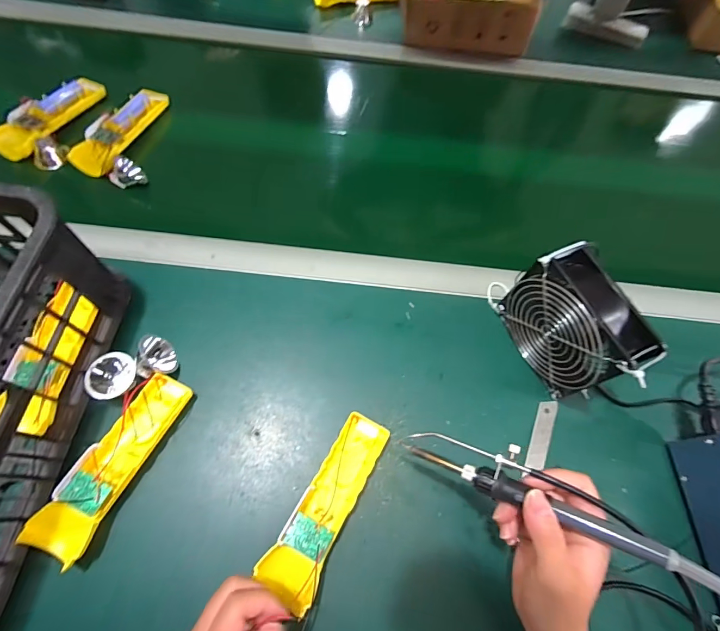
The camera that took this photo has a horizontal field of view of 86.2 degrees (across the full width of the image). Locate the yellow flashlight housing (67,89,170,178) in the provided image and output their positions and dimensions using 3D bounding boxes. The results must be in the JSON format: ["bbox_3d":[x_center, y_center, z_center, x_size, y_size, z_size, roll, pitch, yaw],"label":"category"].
[{"bbox_3d":[-0.332,-0.260,0.535,0.056,0.031,0.167,19,64,5],"label":"yellow flashlight housing"}]

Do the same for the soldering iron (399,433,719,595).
[{"bbox_3d":[0.132,0.127,0.278,0.205,0.020,0.036,17,61,26],"label":"soldering iron"}]

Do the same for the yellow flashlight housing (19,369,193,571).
[{"bbox_3d":[-0.222,0.130,0.352,0.049,0.033,0.163,21,65,6],"label":"yellow flashlight housing"}]

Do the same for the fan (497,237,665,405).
[{"bbox_3d":[0.209,0.013,0.383,0.054,0.117,0.131,-18,67,-12],"label":"fan"}]

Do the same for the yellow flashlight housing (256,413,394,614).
[{"bbox_3d":[-0.026,0.163,0.344,0.046,0.016,0.159,27,59,11],"label":"yellow flashlight housing"}]

